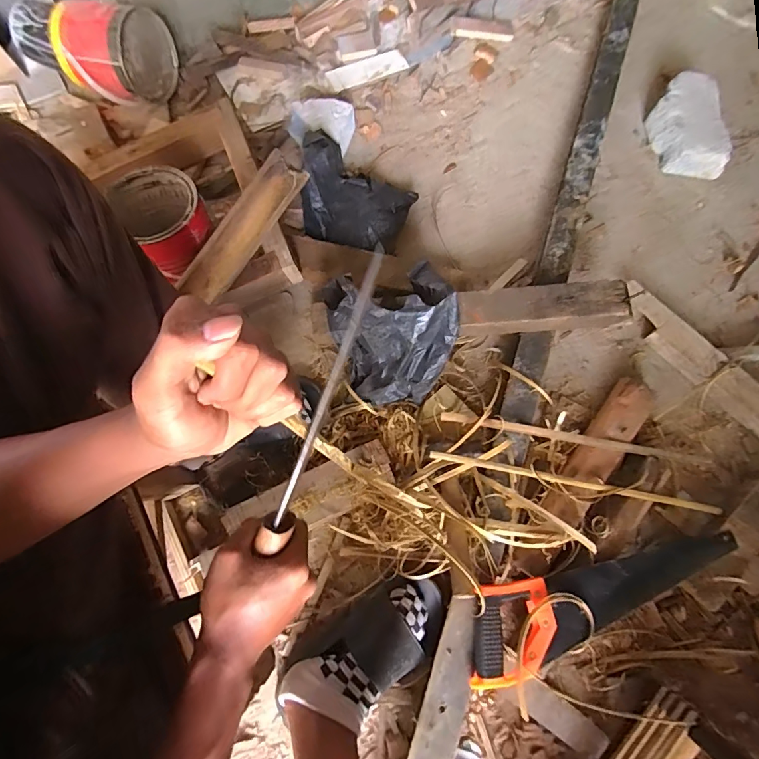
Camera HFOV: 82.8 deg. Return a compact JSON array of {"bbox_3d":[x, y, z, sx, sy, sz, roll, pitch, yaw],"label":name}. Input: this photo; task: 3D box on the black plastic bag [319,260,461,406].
[{"bbox_3d":[0.021,-0.064,0.660,0.184,0.146,0.168,-9,74,-3],"label":"black plastic bag"}]

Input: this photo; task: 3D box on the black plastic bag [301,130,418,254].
[{"bbox_3d":[-0.039,-0.347,0.811,0.209,0.095,0.196,2,74,0],"label":"black plastic bag"}]

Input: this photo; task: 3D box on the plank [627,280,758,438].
[{"bbox_3d":[0.577,-0.012,0.742,0.071,0.026,0.390,-46,76,9],"label":"plank"}]

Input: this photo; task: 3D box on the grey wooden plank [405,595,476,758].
[{"bbox_3d":[0.086,0.423,0.563,0.058,0.021,0.255,19,74,5],"label":"grey wooden plank"}]

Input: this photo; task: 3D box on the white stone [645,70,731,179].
[{"bbox_3d":[0.643,-0.532,0.895,0.147,0.072,0.210,12,74,3],"label":"white stone"}]

